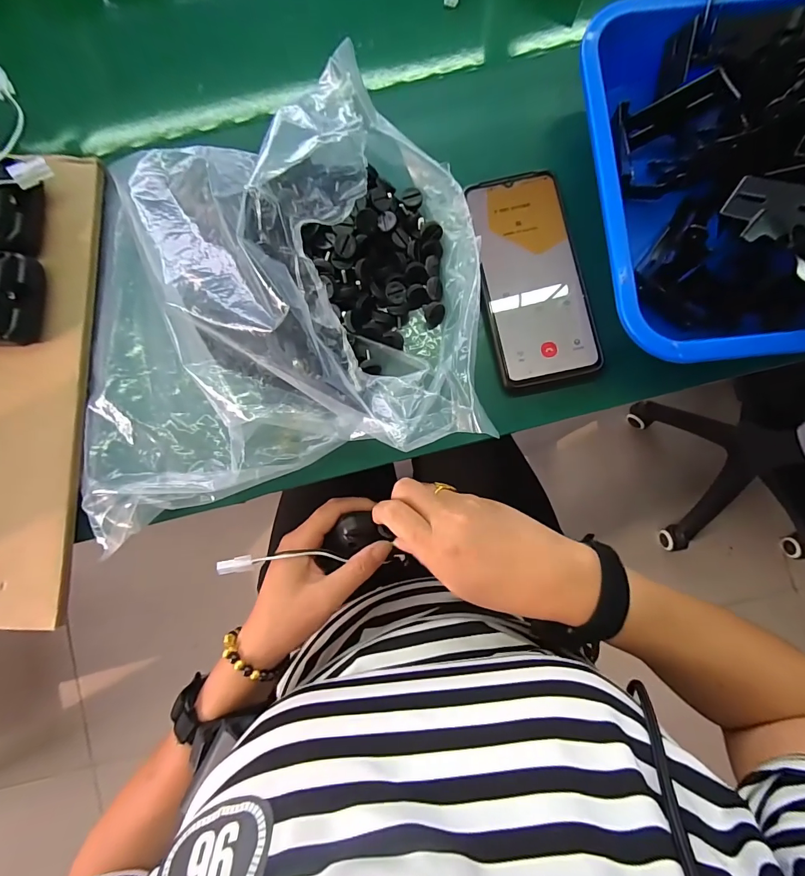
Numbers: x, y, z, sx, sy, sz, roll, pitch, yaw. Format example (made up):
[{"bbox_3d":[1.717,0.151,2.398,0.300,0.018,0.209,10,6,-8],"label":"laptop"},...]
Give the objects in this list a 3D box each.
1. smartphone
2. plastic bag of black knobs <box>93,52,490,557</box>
[{"bbox_3d":[0.098,-0.122,0.309,0.074,0.009,0.158,-10,86,-1],"label":"smartphone"},{"bbox_3d":[-0.089,-0.084,0.262,0.289,0.092,0.279,-2,86,0],"label":"plastic bag of black knobs"}]

